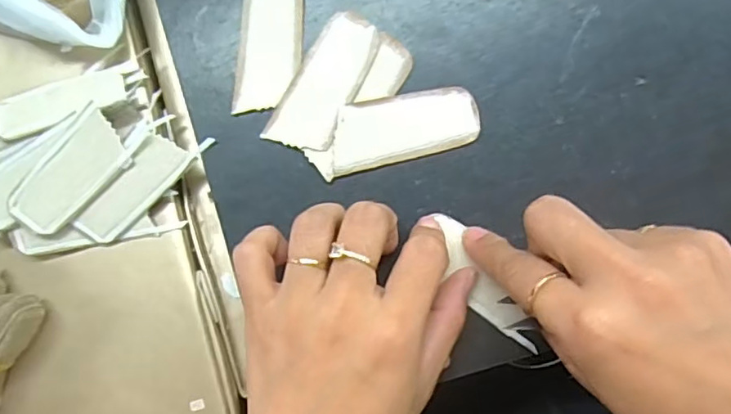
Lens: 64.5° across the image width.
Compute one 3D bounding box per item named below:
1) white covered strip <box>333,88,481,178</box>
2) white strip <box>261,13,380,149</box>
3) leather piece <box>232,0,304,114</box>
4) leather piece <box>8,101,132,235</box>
[{"bbox_3d":[0.018,-0.039,0.280,0.071,0.004,0.032,-13,88,4],"label":"white covered strip"},{"bbox_3d":[-0.019,-0.059,0.284,0.030,0.006,0.070,32,91,4],"label":"white strip"},{"bbox_3d":[-0.047,-0.083,0.285,0.031,0.004,0.072,6,89,4],"label":"leather piece"},{"bbox_3d":[-0.149,-0.016,0.291,0.069,0.005,0.031,-41,107,9],"label":"leather piece"}]

